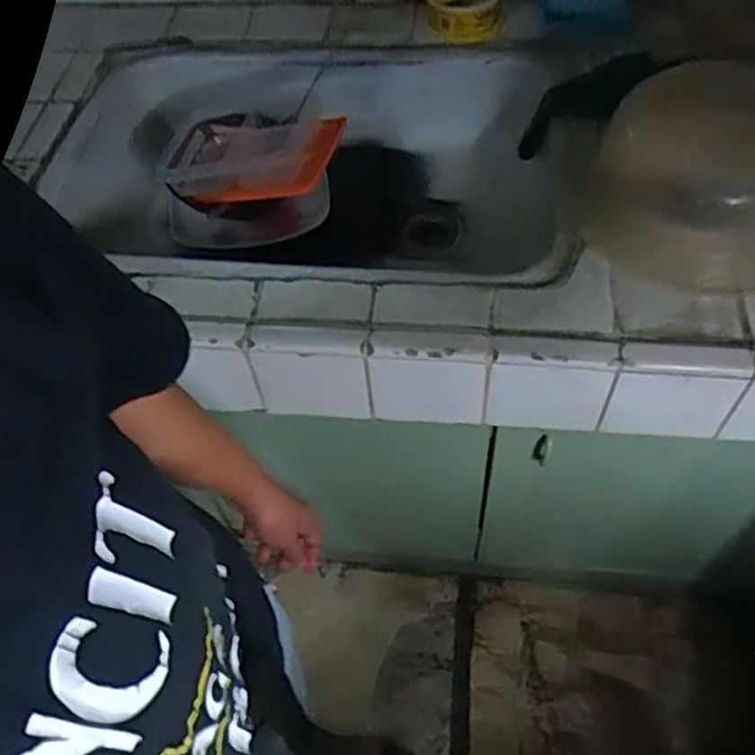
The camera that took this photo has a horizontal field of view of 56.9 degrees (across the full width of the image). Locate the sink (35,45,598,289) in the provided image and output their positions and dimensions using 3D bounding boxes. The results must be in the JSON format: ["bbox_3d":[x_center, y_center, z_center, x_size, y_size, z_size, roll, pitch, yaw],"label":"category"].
[{"bbox_3d":[-0.054,-0.260,0.900,0.605,0.168,0.486,5,54,9],"label":"sink"}]

